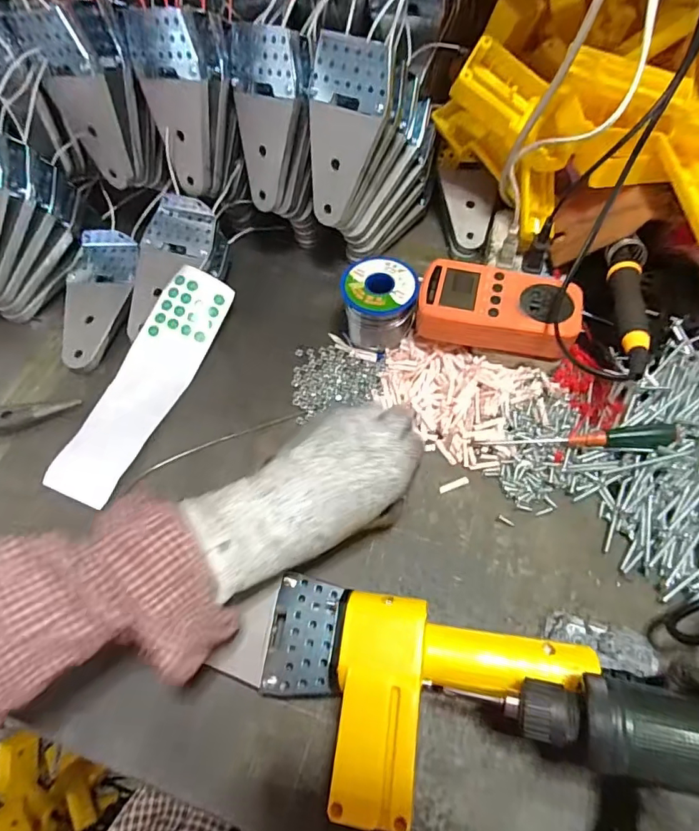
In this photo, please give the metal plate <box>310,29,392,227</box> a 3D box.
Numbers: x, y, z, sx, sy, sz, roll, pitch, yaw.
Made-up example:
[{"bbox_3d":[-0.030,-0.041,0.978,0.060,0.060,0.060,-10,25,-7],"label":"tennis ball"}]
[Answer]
[{"bbox_3d":[-0.005,-0.231,0.402,0.065,0.134,0.012,18,36,12],"label":"metal plate"}]

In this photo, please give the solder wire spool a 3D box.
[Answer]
[{"bbox_3d":[0.026,-0.097,0.432,0.060,0.060,0.064,-1,61,1],"label":"solder wire spool"}]

